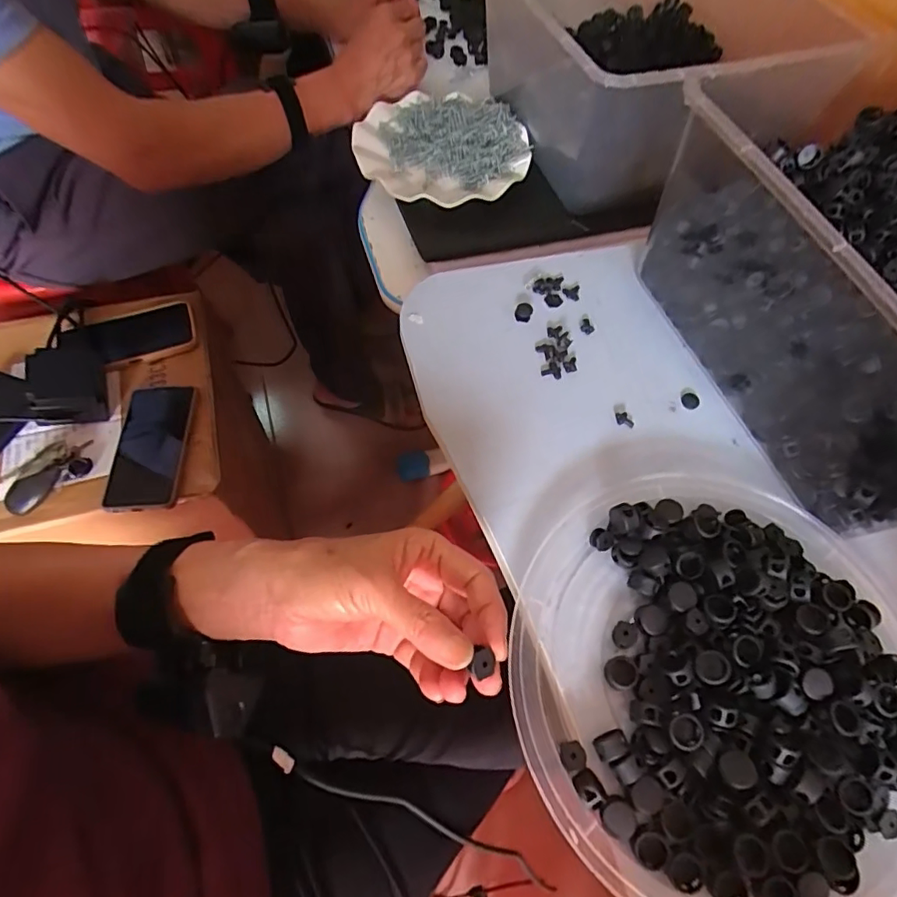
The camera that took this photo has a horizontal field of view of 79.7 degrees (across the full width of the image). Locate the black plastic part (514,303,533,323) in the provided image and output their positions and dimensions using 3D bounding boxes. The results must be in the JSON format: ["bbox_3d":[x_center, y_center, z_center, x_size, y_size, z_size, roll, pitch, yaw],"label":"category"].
[{"bbox_3d":[0.058,-0.105,0.414,0.013,0.006,0.015,16,62,6],"label":"black plastic part"}]

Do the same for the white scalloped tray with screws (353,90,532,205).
[{"bbox_3d":[-0.004,-0.319,0.574,0.173,0.028,0.187,36,65,15],"label":"white scalloped tray with screws"}]

